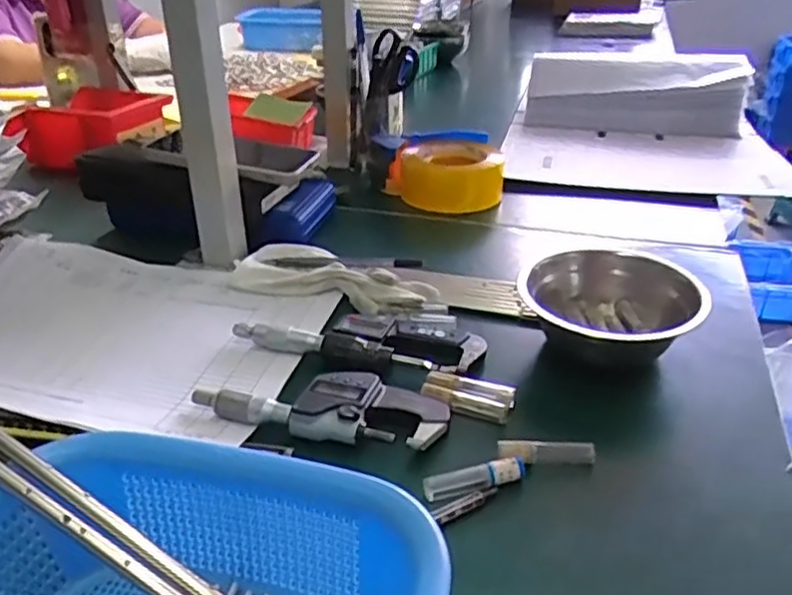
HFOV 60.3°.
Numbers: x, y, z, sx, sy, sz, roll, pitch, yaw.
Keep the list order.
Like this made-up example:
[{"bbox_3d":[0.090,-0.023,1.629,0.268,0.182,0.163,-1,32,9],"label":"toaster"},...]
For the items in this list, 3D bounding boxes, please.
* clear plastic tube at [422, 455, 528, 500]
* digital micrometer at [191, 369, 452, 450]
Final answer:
[{"bbox_3d":[0.044,0.102,0.383,0.059,0.014,0.011,-7,29,-13],"label":"clear plastic tube"},{"bbox_3d":[-0.048,0.067,0.439,0.162,0.018,0.052,4,29,8],"label":"digital micrometer"}]

